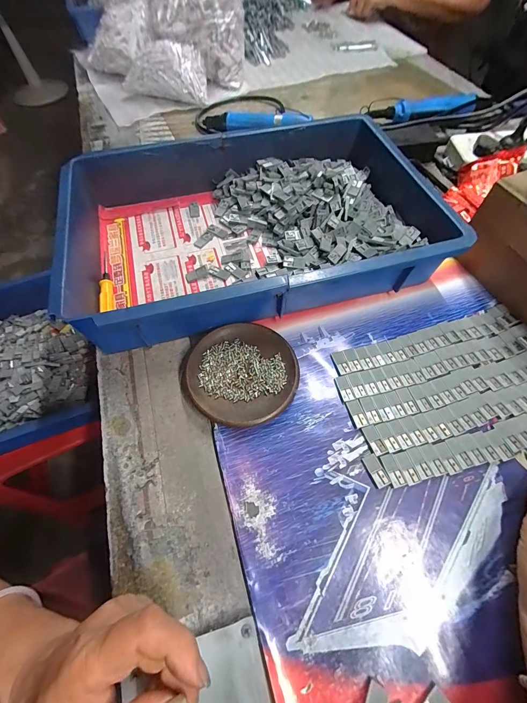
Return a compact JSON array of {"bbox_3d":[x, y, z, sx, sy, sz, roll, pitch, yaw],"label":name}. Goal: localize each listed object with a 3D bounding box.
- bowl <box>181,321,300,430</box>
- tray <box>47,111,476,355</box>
[{"bbox_3d":[-0.021,0.022,0.313,0.112,0.020,0.109,0,61,0],"label":"bowl"},{"bbox_3d":[-0.012,-0.171,0.385,0.436,0.076,0.298,-14,62,-8],"label":"tray"}]

